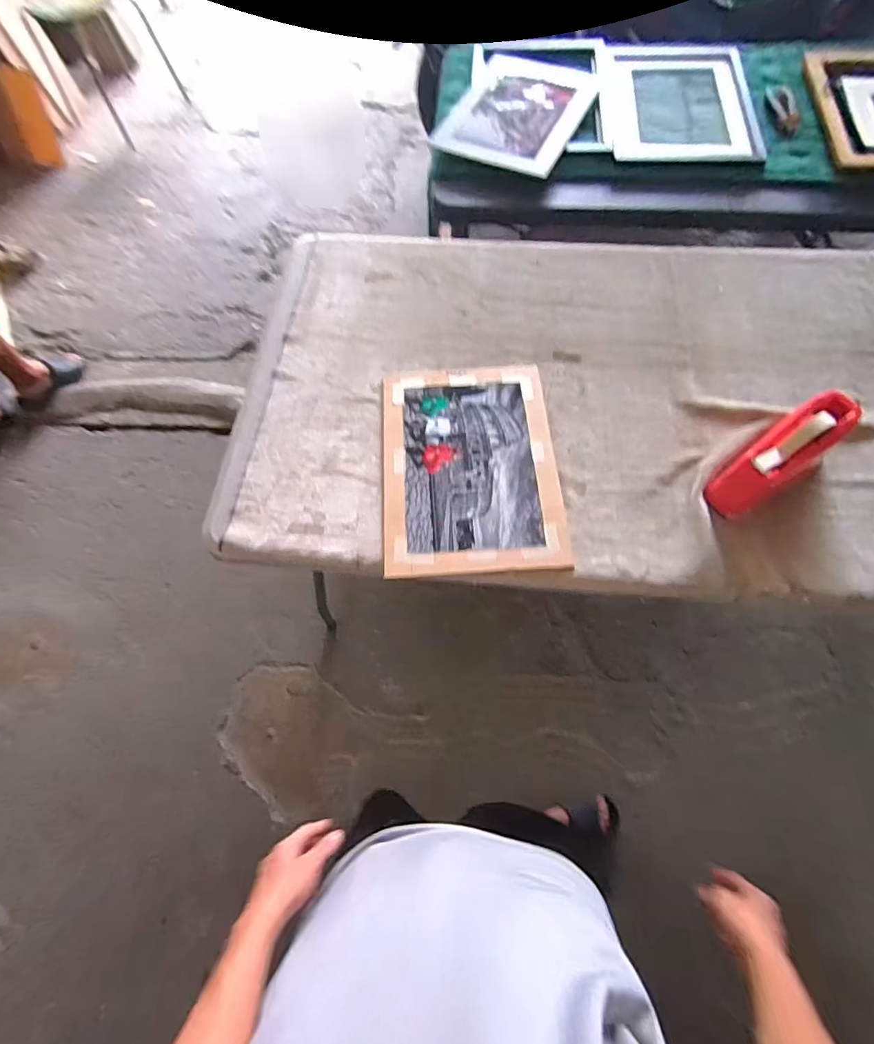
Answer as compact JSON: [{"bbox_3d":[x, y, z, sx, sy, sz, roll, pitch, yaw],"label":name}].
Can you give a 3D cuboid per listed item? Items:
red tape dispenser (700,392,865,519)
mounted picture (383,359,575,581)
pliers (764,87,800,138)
[{"bbox_3d":[0.488,-0.097,0.725,0.207,0.107,0.077,-35,70,-13],"label":"red tape dispenser"},{"bbox_3d":[0.049,-0.096,0.792,0.265,0.013,0.369,-4,66,0],"label":"mounted picture"},{"bbox_3d":[0.788,-0.948,1.157,0.059,0.024,0.167,5,66,3],"label":"pliers"}]

